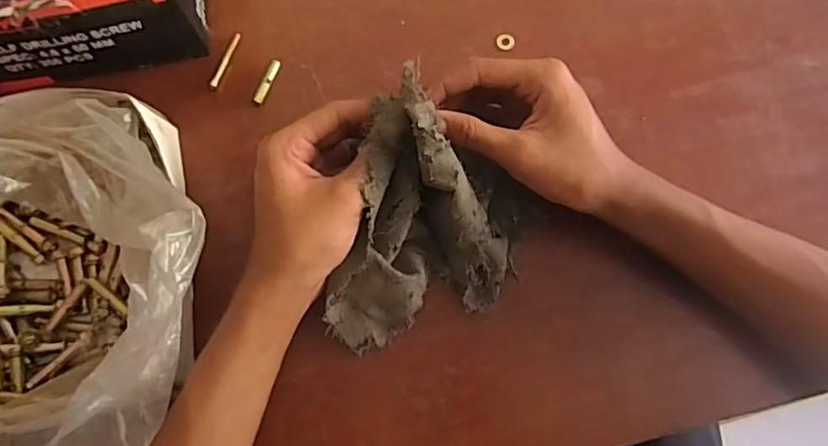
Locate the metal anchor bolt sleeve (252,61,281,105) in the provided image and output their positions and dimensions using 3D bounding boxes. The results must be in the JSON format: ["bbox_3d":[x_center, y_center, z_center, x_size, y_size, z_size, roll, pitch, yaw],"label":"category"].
[{"bbox_3d":[-0.111,-0.107,0.440,0.008,0.004,0.038,22,77,7],"label":"metal anchor bolt sleeve"}]

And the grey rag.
[{"bbox_3d":[0.009,0.006,0.361,0.104,0.085,0.154,15,77,6],"label":"grey rag"}]

